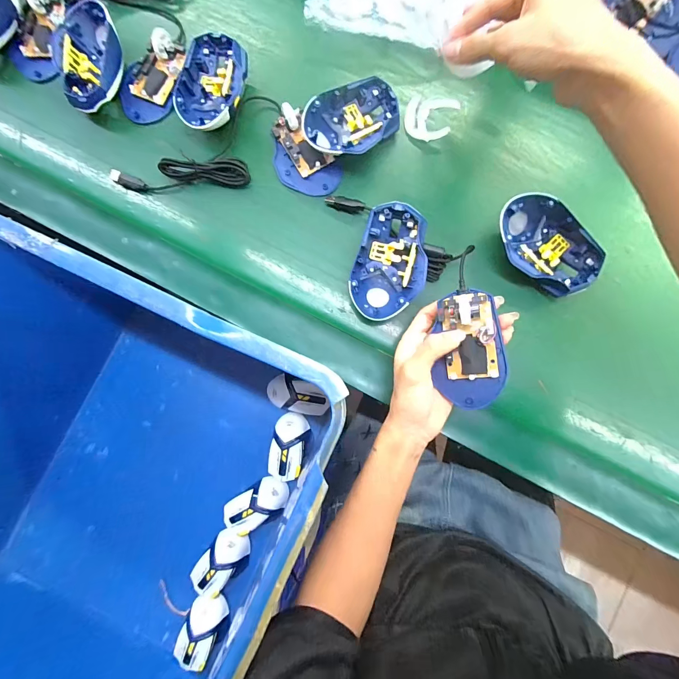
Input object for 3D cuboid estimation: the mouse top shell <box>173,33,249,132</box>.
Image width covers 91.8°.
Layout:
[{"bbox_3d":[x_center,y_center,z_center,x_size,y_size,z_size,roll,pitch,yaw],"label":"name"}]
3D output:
[{"bbox_3d":[-0.146,-0.291,0.386,0.076,0.038,0.113,15,83,2],"label":"mouse top shell"}]

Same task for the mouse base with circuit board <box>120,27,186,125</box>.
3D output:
[{"bbox_3d":[-0.228,-0.318,0.395,0.062,0.026,0.103,19,84,3],"label":"mouse base with circuit board"}]

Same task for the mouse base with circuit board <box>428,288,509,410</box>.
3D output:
[{"bbox_3d":[0.124,0.009,0.313,0.060,0.023,0.110,-4,92,20],"label":"mouse base with circuit board"}]

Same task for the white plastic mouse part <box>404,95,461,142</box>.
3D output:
[{"bbox_3d":[0.109,-0.269,0.395,0.058,0.017,0.058,0,83,0],"label":"white plastic mouse part"}]

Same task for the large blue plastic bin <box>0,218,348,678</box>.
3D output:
[{"bbox_3d":[-0.353,0.269,0.459,0.500,0.363,0.721,29,84,4],"label":"large blue plastic bin"}]

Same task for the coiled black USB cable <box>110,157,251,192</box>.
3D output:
[{"bbox_3d":[-0.189,-0.196,0.386,0.163,0.026,0.033,0,83,0],"label":"coiled black USB cable"}]

